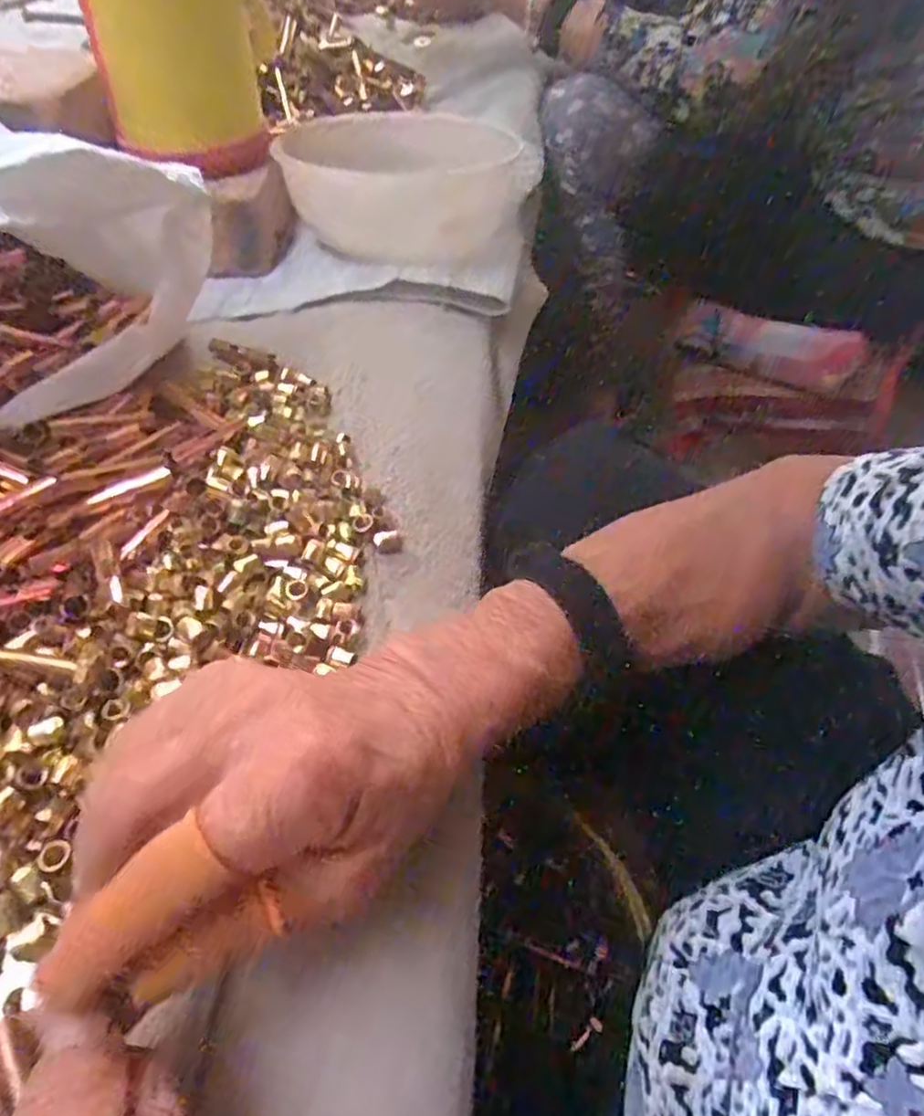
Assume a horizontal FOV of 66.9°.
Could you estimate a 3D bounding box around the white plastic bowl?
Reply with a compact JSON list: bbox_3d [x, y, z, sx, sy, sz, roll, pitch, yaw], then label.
[{"bbox_3d":[-0.035,-0.258,0.475,0.132,0.077,0.145,0,51,0],"label":"white plastic bowl"}]

